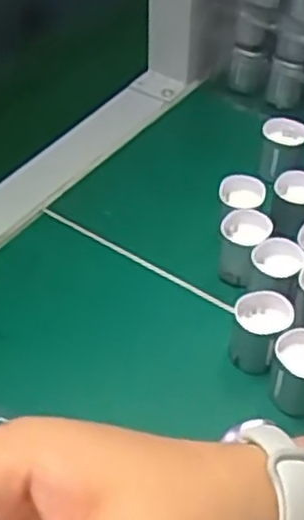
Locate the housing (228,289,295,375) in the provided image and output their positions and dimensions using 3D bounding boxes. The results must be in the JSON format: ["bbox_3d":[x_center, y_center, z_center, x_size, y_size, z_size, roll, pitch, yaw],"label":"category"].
[{"bbox_3d":[0.058,0.040,0.400,0.029,0.034,0.031,1,46,-1],"label":"housing"}]

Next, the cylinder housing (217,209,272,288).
[{"bbox_3d":[0.055,-0.007,0.444,0.028,0.034,0.031,8,46,6],"label":"cylinder housing"}]

